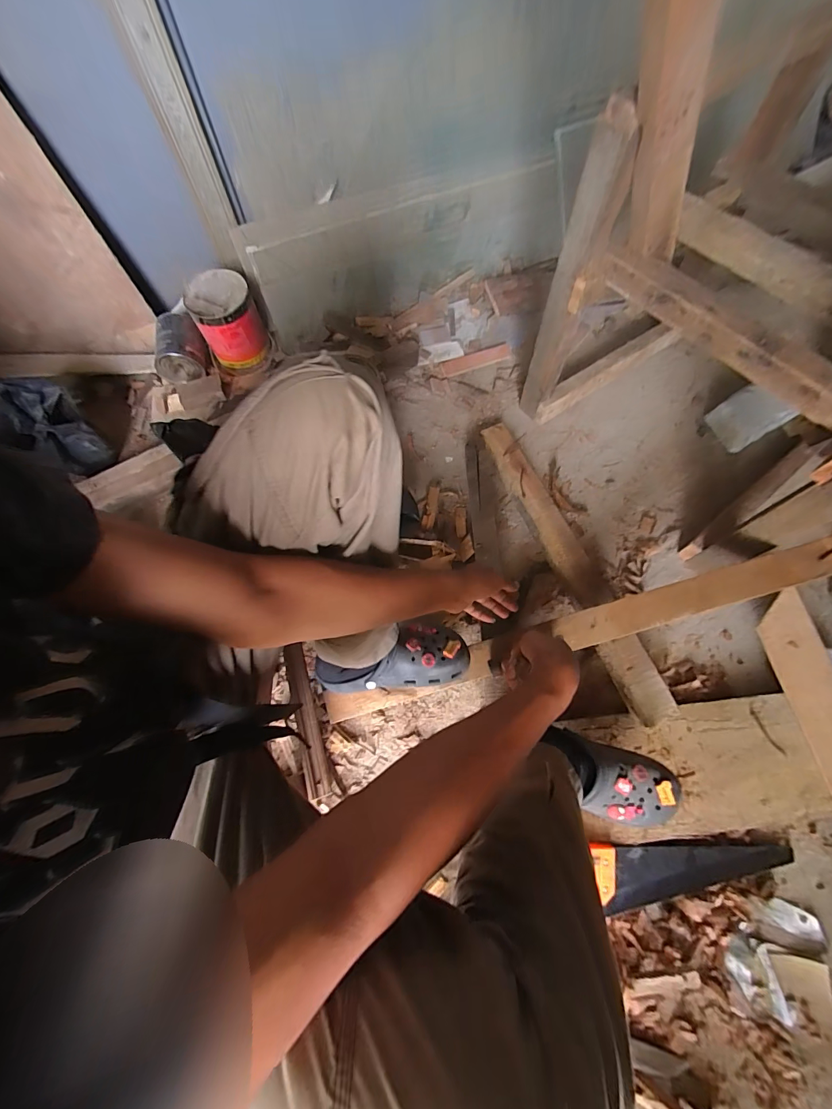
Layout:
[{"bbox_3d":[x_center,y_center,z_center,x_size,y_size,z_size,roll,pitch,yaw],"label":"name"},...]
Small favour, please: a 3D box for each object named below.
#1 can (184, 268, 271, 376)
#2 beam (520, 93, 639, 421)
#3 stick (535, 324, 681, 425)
[{"bbox_3d":[-0.472,-0.590,1.010,0.151,0.160,0.158,-22,69,-8],"label":"can"},{"bbox_3d":[0.275,-0.452,0.740,0.079,0.521,0.042,18,69,8],"label":"beam"},{"bbox_3d":[0.486,-0.467,0.996,0.477,0.066,0.052,-32,71,-12],"label":"stick"}]

